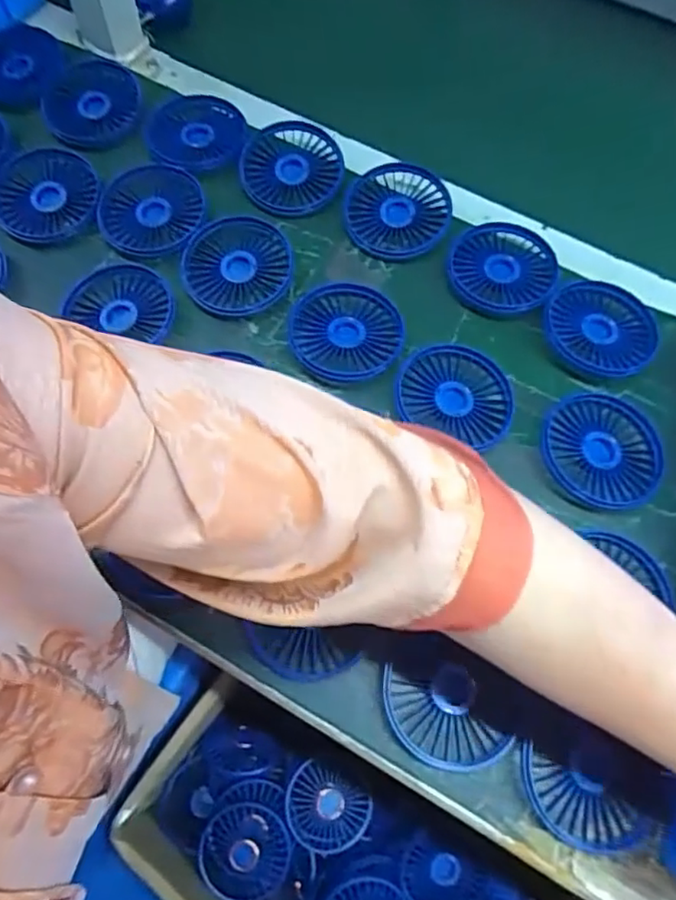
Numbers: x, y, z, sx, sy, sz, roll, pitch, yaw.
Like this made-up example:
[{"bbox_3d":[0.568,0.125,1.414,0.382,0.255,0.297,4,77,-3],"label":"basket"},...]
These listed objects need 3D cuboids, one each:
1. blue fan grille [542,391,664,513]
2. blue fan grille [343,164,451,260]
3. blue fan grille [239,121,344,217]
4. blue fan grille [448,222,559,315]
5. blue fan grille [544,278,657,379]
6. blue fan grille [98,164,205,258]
[{"bbox_3d":[0.190,0.001,0.434,0.084,0.017,0.088,1,68,-2],"label":"blue fan grille"},{"bbox_3d":[0.049,-0.199,0.500,0.085,0.025,0.080,11,68,2],"label":"blue fan grille"},{"bbox_3d":[-0.040,-0.241,0.516,0.084,0.021,0.083,6,68,0],"label":"blue fan grille"},{"bbox_3d":[0.134,-0.150,0.488,0.083,0.012,0.086,1,68,-2],"label":"blue fan grille"},{"bbox_3d":[0.204,-0.097,0.470,0.083,0.014,0.084,1,68,-2],"label":"blue fan grille"},{"bbox_3d":[-0.155,-0.199,0.502,0.083,0.015,0.084,1,68,-2],"label":"blue fan grille"}]

